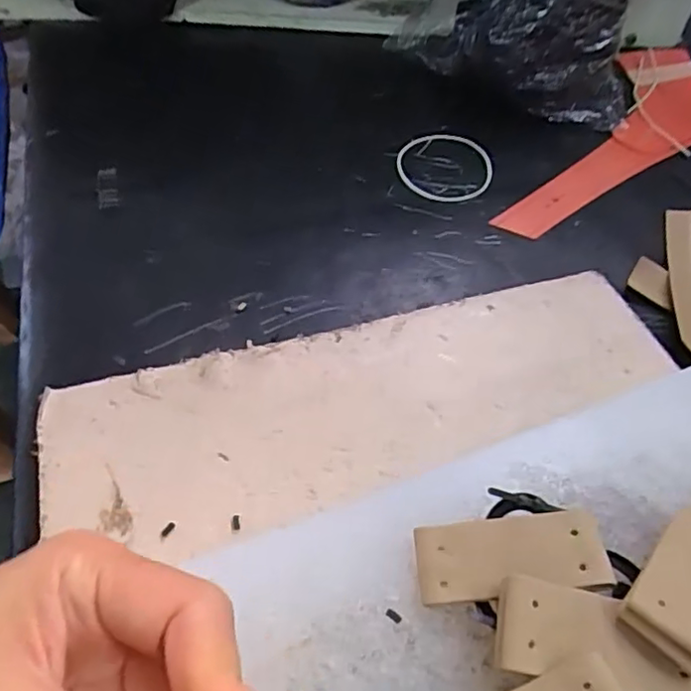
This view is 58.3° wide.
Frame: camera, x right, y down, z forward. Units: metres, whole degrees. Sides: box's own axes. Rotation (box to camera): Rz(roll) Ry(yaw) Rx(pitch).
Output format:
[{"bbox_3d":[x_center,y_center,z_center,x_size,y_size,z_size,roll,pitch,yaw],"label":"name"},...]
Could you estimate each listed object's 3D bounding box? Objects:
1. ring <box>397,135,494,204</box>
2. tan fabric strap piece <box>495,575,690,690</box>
[{"bbox_3d":[0.071,-0.129,0.441,0.067,0.005,0.075,14,52,11],"label":"ring"},{"bbox_3d":[0.077,0.089,0.186,0.062,0.007,0.026,14,58,-1],"label":"tan fabric strap piece"}]

